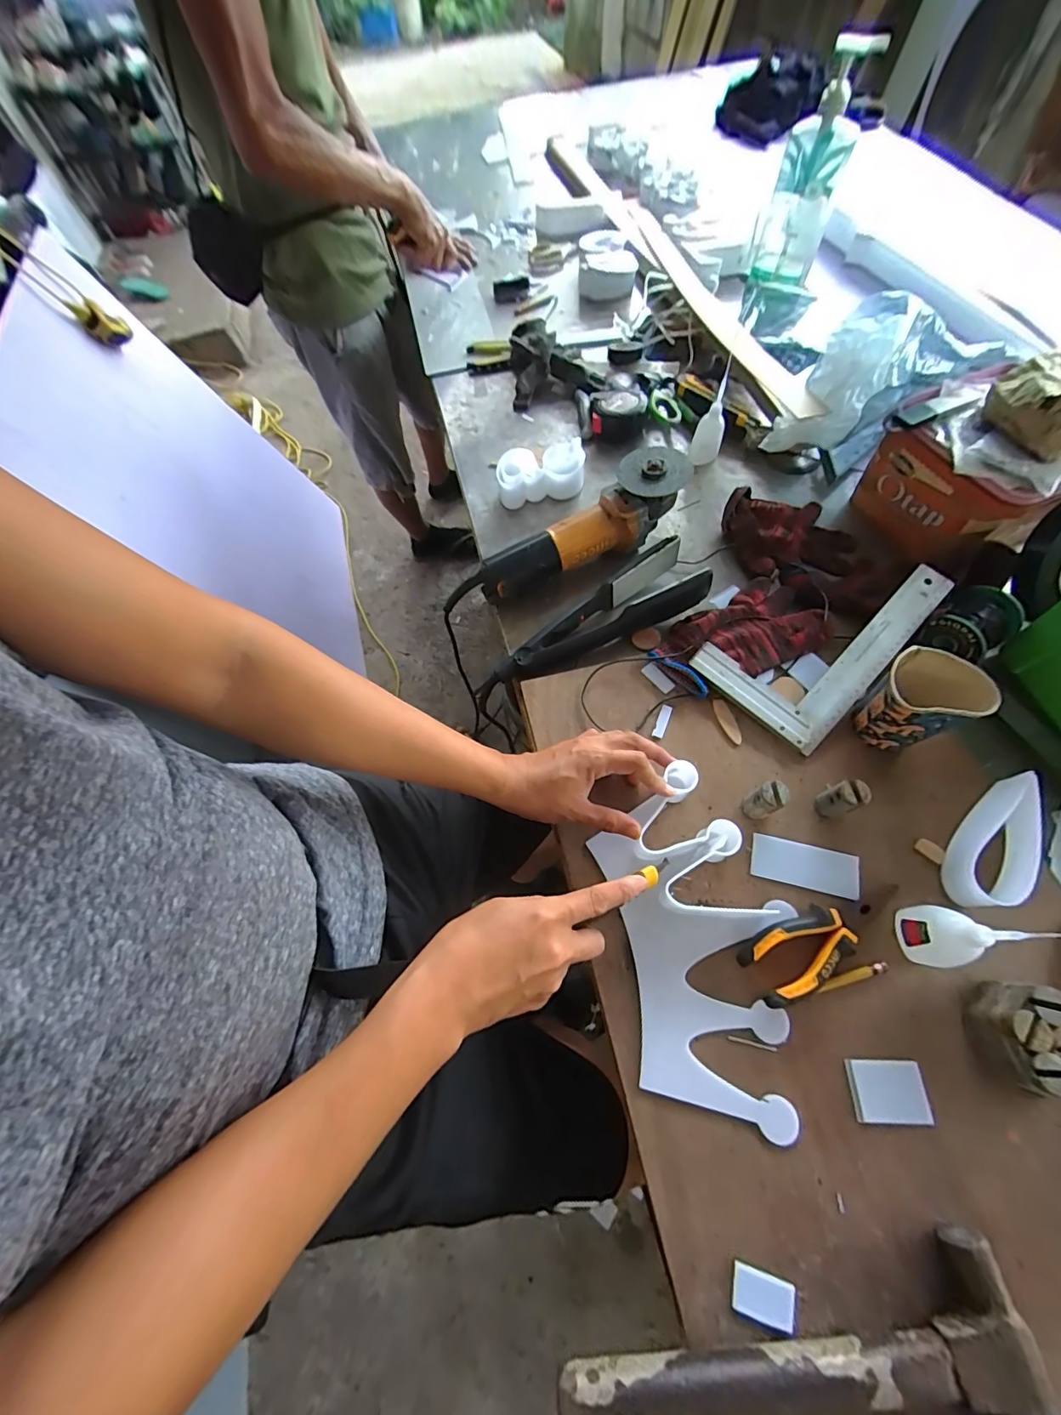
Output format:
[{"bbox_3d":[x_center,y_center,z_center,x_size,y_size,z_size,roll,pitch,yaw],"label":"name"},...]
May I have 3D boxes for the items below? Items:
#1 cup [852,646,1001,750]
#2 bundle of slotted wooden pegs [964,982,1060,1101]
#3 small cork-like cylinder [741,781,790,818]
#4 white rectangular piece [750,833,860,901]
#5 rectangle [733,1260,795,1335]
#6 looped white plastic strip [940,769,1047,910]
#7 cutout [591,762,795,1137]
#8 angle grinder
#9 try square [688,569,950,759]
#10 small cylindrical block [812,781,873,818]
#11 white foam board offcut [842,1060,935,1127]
[{"bbox_3d":[0.366,0.005,0.460,0.073,0.095,0.069,-1,63,3],"label":"cup"},{"bbox_3d":[0.383,0.249,0.360,0.071,0.054,0.067,18,65,12],"label":"bundle of slotted wooden pegs"},{"bbox_3d":[0.219,0.087,0.451,0.023,0.055,0.024,-1,63,3],"label":"small cork-like cylinder"},{"bbox_3d":[0.255,0.147,0.449,0.091,0.005,0.039,13,64,10],"label":"white rectangular piece"},{"bbox_3d":[0.159,0.402,0.328,0.039,0.004,0.024,13,64,10],"label":"rectangle"},{"bbox_3d":[0.415,0.115,0.431,0.042,0.047,0.132,28,68,16],"label":"looped white plastic strip"},{"bbox_3d":[0.145,0.191,0.416,0.150,0.043,0.280,-6,69,1],"label":"cutout"},{"bbox_3d":[0.049,-0.207,0.597,0.326,0.093,0.078,-30,66,-11],"label":"angle grinder"},{"bbox_3d":[0.316,-0.087,0.524,0.150,0.010,0.252,42,83,15],"label":"try square"},{"bbox_3d":[0.289,0.085,0.447,0.023,0.054,0.026,-22,64,-8],"label":"small cylindrical block"},{"bbox_3d":[0.277,0.298,0.373,0.052,0.007,0.039,-1,63,3],"label":"white foam board offcut"}]

